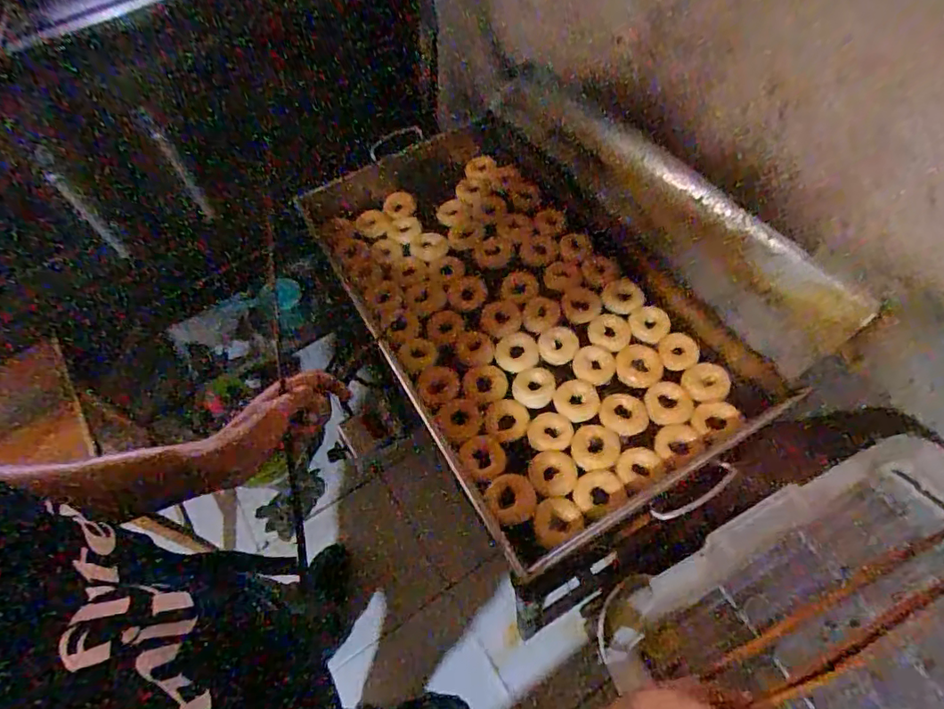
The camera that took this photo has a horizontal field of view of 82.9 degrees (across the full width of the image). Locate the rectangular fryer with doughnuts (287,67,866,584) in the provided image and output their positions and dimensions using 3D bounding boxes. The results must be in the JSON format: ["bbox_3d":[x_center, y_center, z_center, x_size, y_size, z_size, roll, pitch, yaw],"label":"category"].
[{"bbox_3d":[0.112,-0.142,0.897,0.587,0.253,0.840,-31,60,-13],"label":"rectangular fryer with doughnuts"}]

